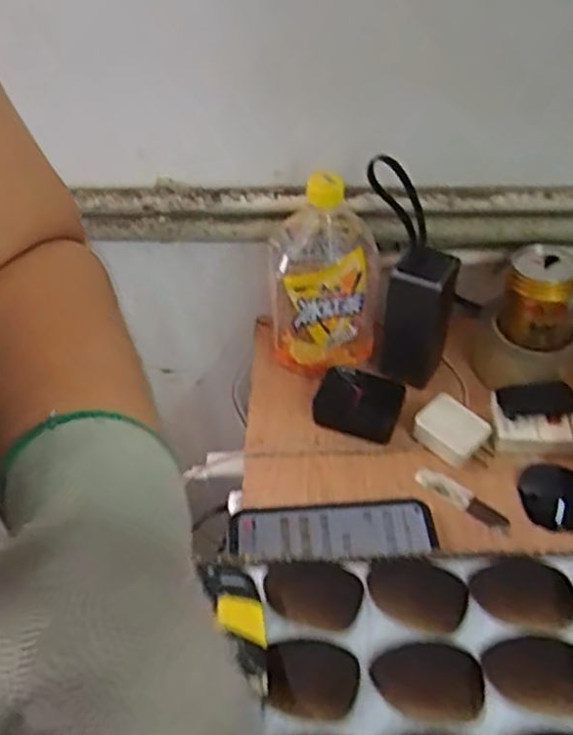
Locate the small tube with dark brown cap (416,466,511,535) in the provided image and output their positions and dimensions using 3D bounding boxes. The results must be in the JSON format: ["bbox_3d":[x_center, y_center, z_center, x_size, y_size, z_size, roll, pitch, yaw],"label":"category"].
[{"bbox_3d":[0.147,0.109,0.620,0.085,0.008,0.021,30,53,27],"label":"small tube with dark brown cap"}]

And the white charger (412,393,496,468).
[{"bbox_3d":[0.150,0.058,0.652,0.067,0.032,0.052,29,53,27],"label":"white charger"}]

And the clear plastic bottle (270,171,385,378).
[{"bbox_3d":[0.037,-0.080,0.669,0.097,0.210,0.080,2,45,3],"label":"clear plastic bottle"}]

